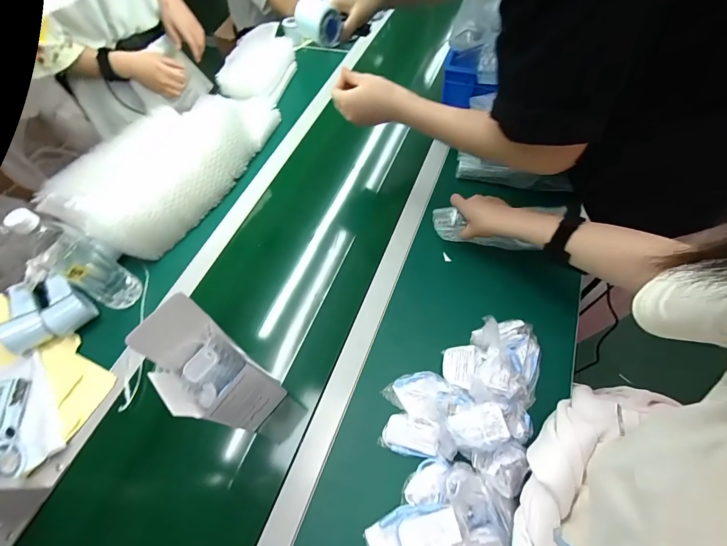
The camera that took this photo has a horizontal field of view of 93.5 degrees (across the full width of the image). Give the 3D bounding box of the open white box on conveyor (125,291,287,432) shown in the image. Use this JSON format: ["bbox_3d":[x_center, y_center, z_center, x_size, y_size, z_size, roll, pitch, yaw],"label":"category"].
[{"bbox_3d":[-0.177,0.126,0.412,0.072,0.218,0.086,30,62,24],"label":"open white box on conveyor"}]

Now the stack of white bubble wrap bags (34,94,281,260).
[{"bbox_3d":[-0.398,-0.249,0.732,0.216,0.130,0.488,18,58,18],"label":"stack of white bubble wrap bags"}]

